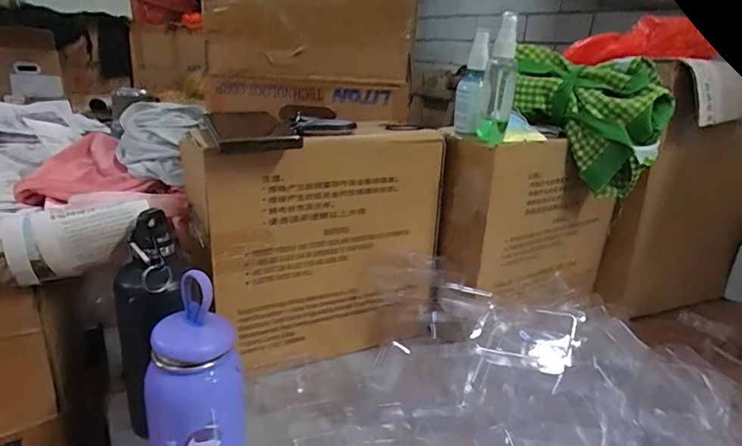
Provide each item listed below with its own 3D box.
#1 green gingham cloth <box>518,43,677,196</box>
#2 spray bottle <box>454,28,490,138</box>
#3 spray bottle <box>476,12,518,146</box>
[{"bbox_3d":[0.268,-0.128,0.615,0.184,0.151,0.081,16,23,30],"label":"green gingham cloth"},{"bbox_3d":[0.120,-0.168,0.583,0.030,0.118,0.034,6,20,7],"label":"spray bottle"},{"bbox_3d":[0.145,-0.160,0.547,0.034,0.134,0.042,9,21,15],"label":"spray bottle"}]

